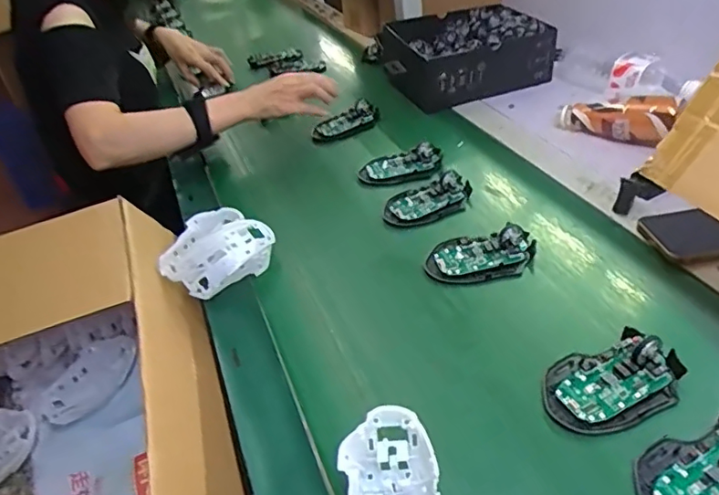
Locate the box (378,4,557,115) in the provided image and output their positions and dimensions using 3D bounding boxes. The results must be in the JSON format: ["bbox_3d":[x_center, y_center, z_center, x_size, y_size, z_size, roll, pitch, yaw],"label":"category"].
[{"bbox_3d":[0.179,-0.335,0.976,0.255,0.121,0.223,-16,37,-11],"label":"box"}]

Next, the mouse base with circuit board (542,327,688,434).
[{"bbox_3d":[0.205,0.104,0.447,0.112,0.027,0.071,-14,37,-8],"label":"mouse base with circuit board"}]

